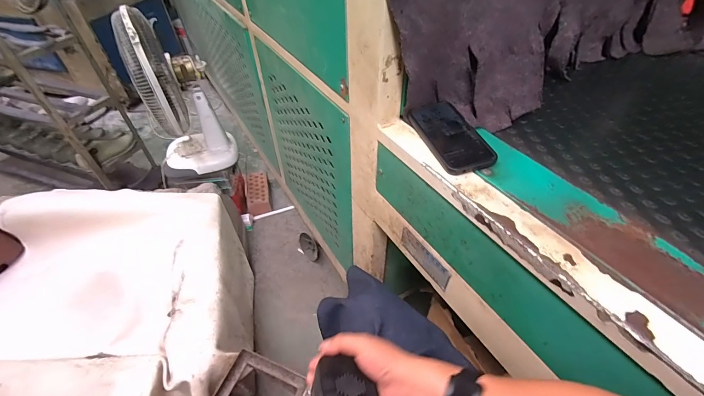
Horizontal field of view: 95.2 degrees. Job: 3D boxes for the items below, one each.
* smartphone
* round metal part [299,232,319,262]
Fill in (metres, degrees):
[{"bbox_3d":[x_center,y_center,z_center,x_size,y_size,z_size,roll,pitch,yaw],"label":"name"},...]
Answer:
[{"bbox_3d":[0.157,-0.104,0.521,0.081,0.011,0.165,-16,50,-7],"label":"smartphone"},{"bbox_3d":[-0.192,0.218,1.434,0.016,0.122,0.139,-15,15,-41],"label":"round metal part"}]

